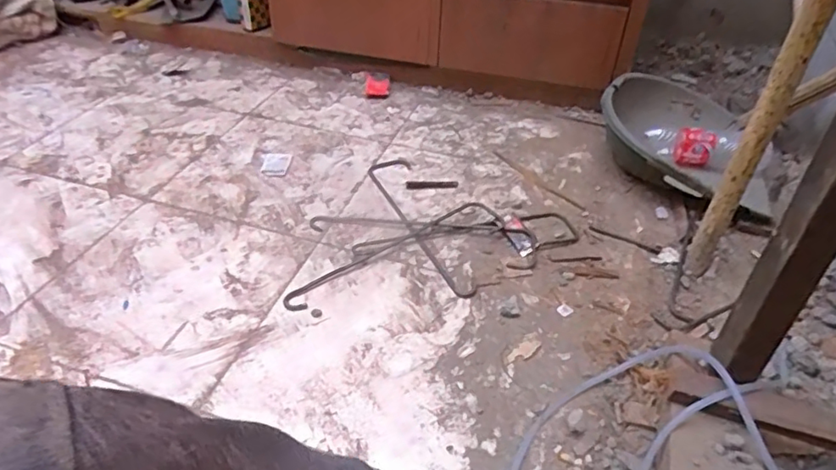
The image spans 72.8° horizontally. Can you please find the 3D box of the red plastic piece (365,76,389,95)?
[{"bbox_3d":[-0.118,-0.433,1.646,0.065,0.016,0.088,0,42,0],"label":"red plastic piece"}]

